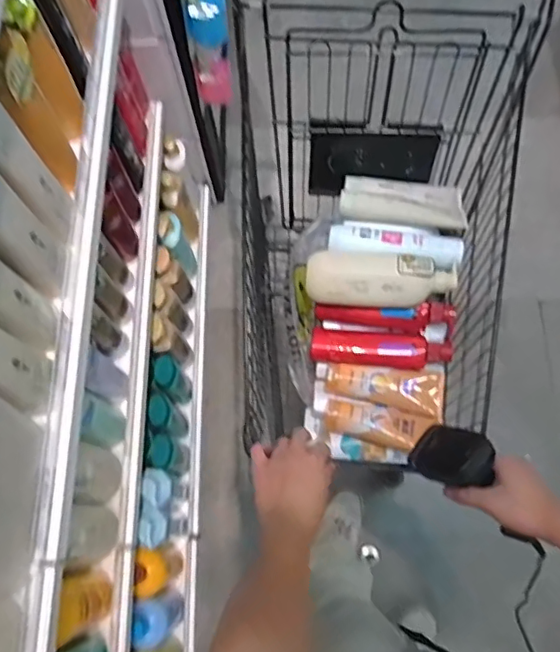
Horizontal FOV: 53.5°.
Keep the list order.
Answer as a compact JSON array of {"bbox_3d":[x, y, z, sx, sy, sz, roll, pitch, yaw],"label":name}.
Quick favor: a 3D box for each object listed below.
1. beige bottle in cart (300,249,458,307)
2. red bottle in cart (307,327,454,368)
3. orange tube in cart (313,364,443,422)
[{"bbox_3d":[0.164,-0.085,0.910,0.240,0.062,0.089,4,71,3],"label":"beige bottle in cart"},{"bbox_3d":[0.169,0.034,0.938,0.230,0.043,0.065,3,71,3],"label":"red bottle in cart"},{"bbox_3d":[0.170,0.098,0.926,0.213,0.049,0.083,6,72,4],"label":"orange tube in cart"}]

